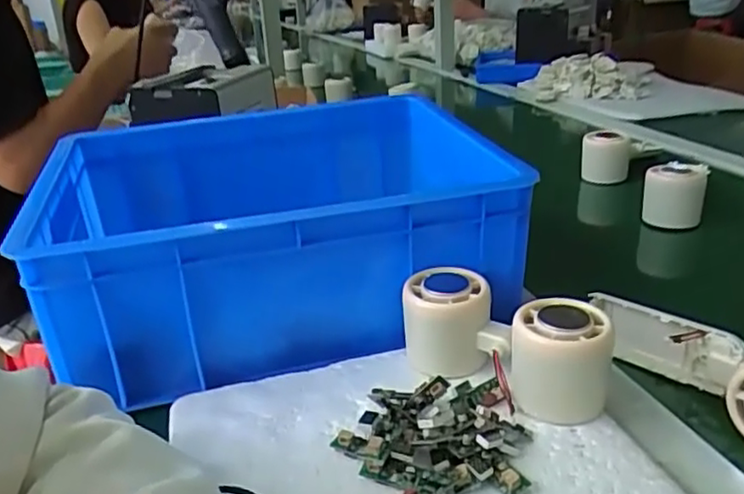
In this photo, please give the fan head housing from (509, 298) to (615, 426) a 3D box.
[{"bbox_3d":[0.109,0.066,0.383,0.055,0.057,0.052,3,24,15],"label":"fan head housing"}]

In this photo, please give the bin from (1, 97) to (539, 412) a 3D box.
[{"bbox_3d":[-0.077,-0.020,0.531,0.316,0.126,0.258,-8,24,-12],"label":"bin"}]

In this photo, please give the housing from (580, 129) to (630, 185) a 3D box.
[{"bbox_3d":[0.297,-0.117,0.827,0.052,0.056,0.051,9,27,28],"label":"housing"}]

